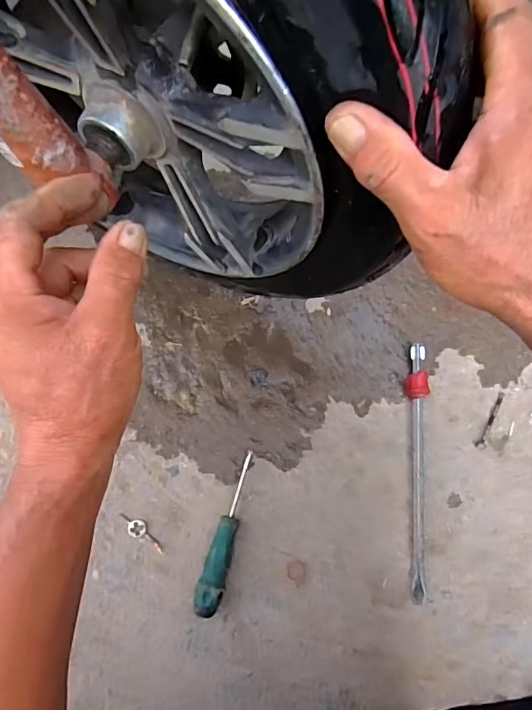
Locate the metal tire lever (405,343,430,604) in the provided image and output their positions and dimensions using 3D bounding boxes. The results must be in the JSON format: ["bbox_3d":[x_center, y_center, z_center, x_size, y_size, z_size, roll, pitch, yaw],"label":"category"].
[{"bbox_3d":[0.167,0.122,0.520,0.021,0.021,0.268,2,78,0],"label":"metal tire lever"}]

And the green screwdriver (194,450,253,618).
[{"bbox_3d":[-0.040,0.183,0.500,0.026,0.027,0.161,15,78,3],"label":"green screwdriver"}]

